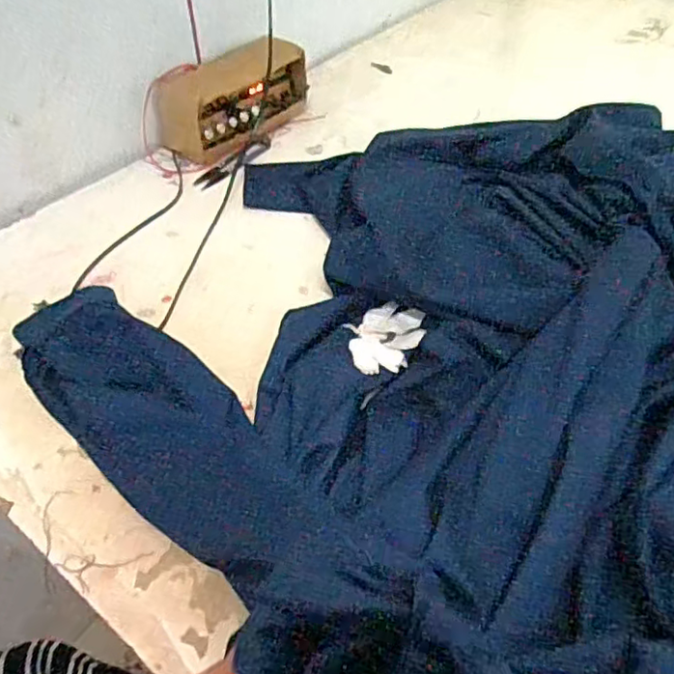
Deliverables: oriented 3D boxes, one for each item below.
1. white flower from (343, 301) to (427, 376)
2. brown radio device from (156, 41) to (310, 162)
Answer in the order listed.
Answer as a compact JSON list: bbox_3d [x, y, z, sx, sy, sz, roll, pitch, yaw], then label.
[{"bbox_3d":[0.039,0.000,0.513,0.057,0.011,0.087,20,51,19],"label":"white flower"},{"bbox_3d":[-0.120,-0.284,0.743,0.082,0.077,0.184,35,57,29],"label":"brown radio device"}]

